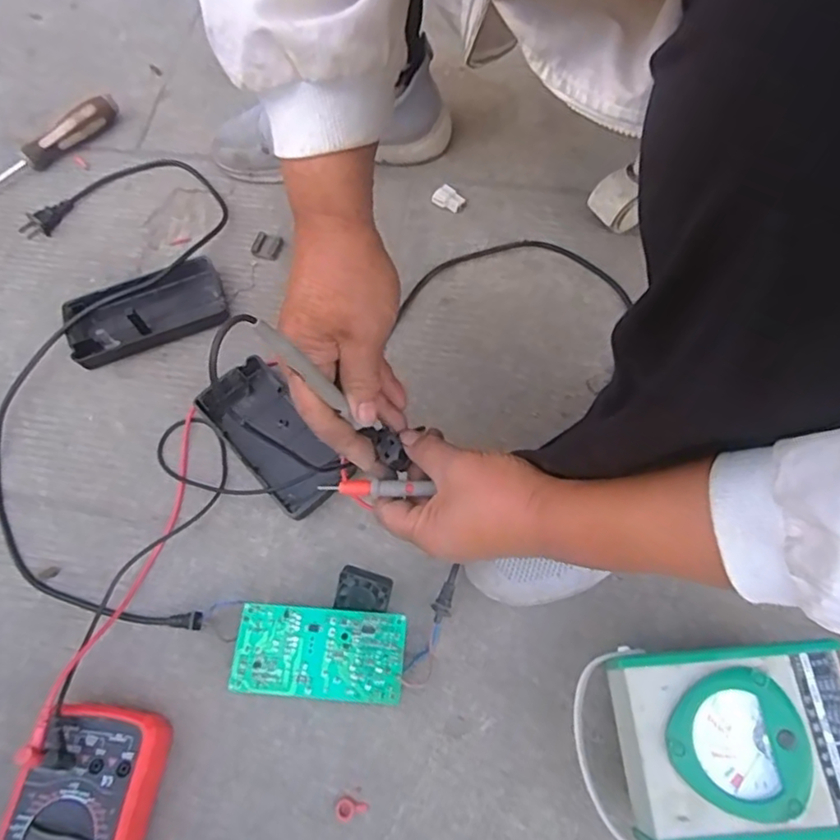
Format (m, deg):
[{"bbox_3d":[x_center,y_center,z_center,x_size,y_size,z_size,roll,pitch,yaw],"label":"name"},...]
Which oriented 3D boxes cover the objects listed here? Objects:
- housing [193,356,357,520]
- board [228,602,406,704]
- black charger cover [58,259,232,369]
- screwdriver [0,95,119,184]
[{"bbox_3d":[-0.125,0.013,0.532,0.070,0.025,0.143,-41,70,-15],"label":"housing"},{"bbox_3d":[-0.072,0.172,0.455,0.119,0.035,0.062,3,66,4],"label":"board"},{"bbox_3d":[-0.260,-0.103,0.589,0.142,0.028,0.072,-20,67,-7],"label":"black charger cover"},{"bbox_3d":[-0.422,-0.292,0.674,0.210,0.029,0.037,-40,70,-14],"label":"screwdriver"}]

